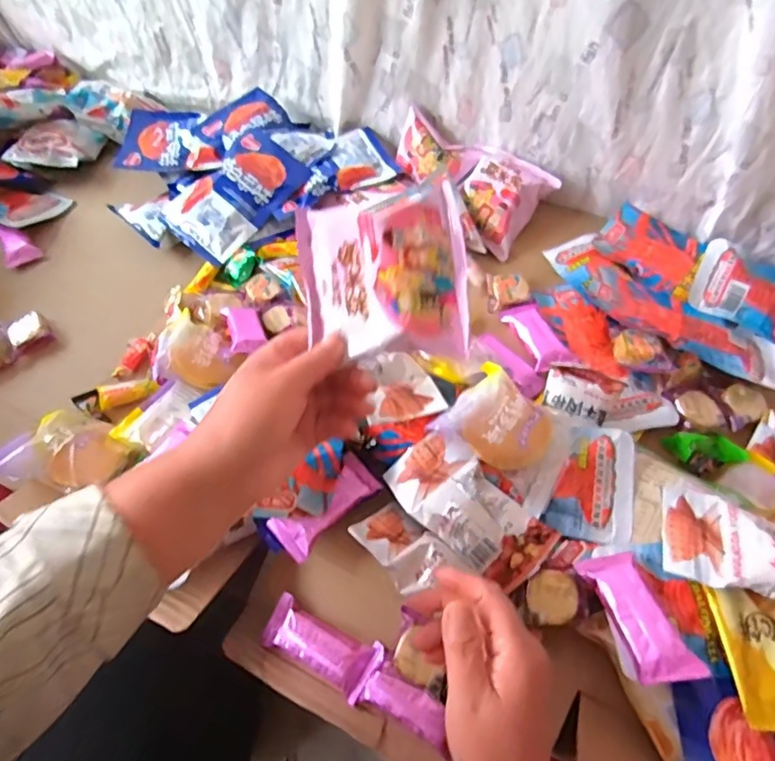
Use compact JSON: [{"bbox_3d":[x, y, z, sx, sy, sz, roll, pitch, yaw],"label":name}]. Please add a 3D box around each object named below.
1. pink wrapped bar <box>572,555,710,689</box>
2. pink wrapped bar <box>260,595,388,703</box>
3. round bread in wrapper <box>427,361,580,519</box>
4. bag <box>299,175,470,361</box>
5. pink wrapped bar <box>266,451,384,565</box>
[{"bbox_3d":[0.183,0.167,0.395,0.045,0.021,0.096,-15,45,-10],"label":"pink wrapped bar"},{"bbox_3d":[-0.055,0.221,0.456,0.098,0.016,0.044,24,61,18],"label":"pink wrapped bar"},{"bbox_3d":[0.108,0.040,0.471,0.114,0.046,0.089,33,64,22],"label":"round bread in wrapper"},{"bbox_3d":[-0.003,-0.073,0.374,0.113,0.026,0.112,-8,87,8],"label":"bag"},{"bbox_3d":[-0.054,0.107,0.478,0.099,0.024,0.042,-40,63,-21],"label":"pink wrapped bar"}]

